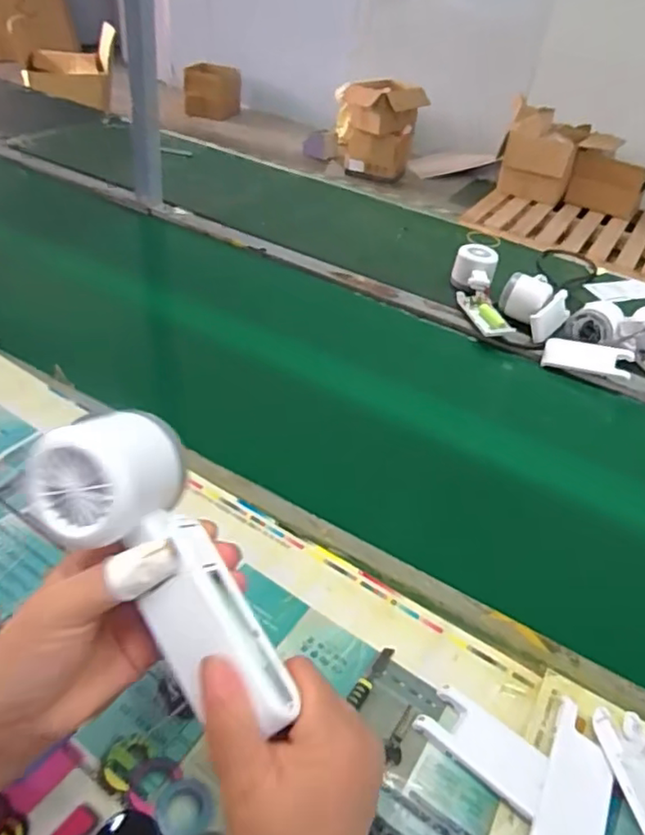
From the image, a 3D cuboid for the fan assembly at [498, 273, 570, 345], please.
[{"bbox_3d":[0.288,-0.151,0.832,0.093,0.057,0.095,19,41,14],"label":"fan assembly"}]

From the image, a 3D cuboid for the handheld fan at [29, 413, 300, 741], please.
[{"bbox_3d":[-0.067,0.070,0.282,0.062,0.040,0.155,-31,82,-37],"label":"handheld fan"}]

